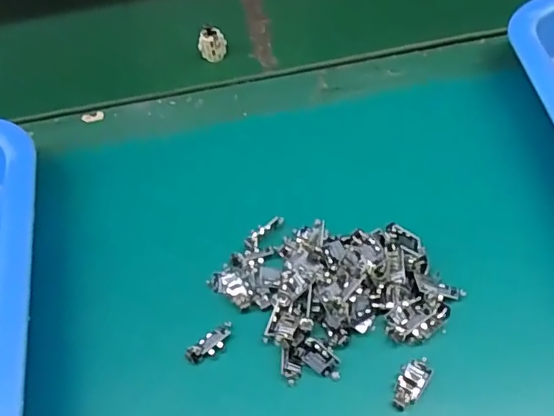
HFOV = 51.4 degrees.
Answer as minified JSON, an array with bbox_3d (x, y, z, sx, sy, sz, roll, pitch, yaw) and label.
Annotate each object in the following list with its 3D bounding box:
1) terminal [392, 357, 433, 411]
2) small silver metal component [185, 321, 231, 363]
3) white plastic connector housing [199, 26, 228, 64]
[{"bbox_3d":[0.062,0.080,0.266,0.012,0.005,0.028,27,58,25],"label":"terminal"},{"bbox_3d":[-0.033,0.067,0.288,0.027,0.006,0.009,-37,56,-22],"label":"small silver metal component"},{"bbox_3d":[-0.049,-0.124,0.436,0.022,0.026,0.008,-15,51,-6],"label":"white plastic connector housing"}]

